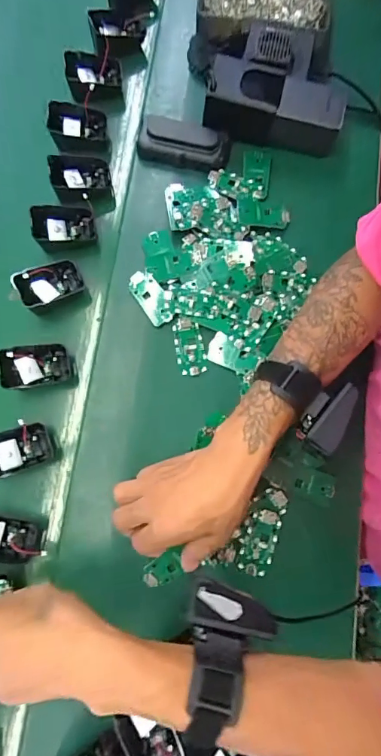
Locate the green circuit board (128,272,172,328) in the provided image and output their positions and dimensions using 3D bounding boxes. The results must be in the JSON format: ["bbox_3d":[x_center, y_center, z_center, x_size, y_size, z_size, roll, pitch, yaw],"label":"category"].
[{"bbox_3d":[-0.042,-0.090,0.463,0.032,0.007,0.062,-34,81,-2],"label":"green circuit board"}]

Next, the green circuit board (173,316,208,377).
[{"bbox_3d":[-0.001,-0.035,0.459,0.030,0.010,0.061,-10,81,2],"label":"green circuit board"}]

